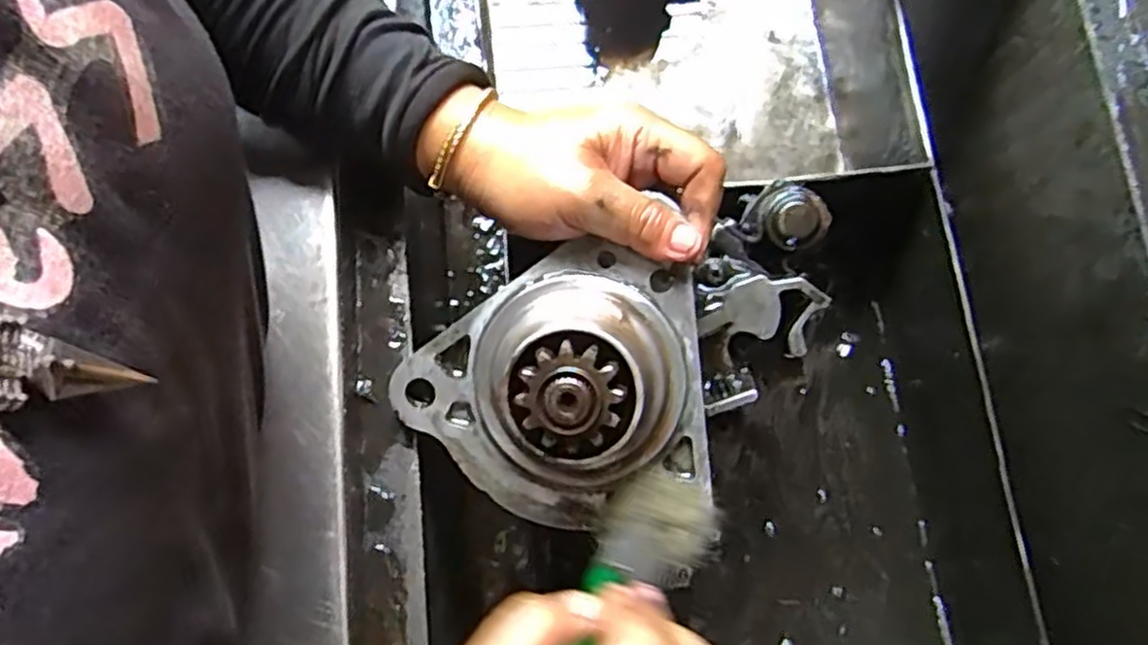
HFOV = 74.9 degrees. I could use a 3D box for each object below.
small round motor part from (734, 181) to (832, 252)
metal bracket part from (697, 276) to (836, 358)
[{"bbox_3d":[0.106,-0.051,0.376,0.036,0.021,0.030,39,78,6],"label":"small round motor part"},{"bbox_3d":[0.089,-0.006,0.361,0.057,0.013,0.035,14,93,0],"label":"metal bracket part"}]

